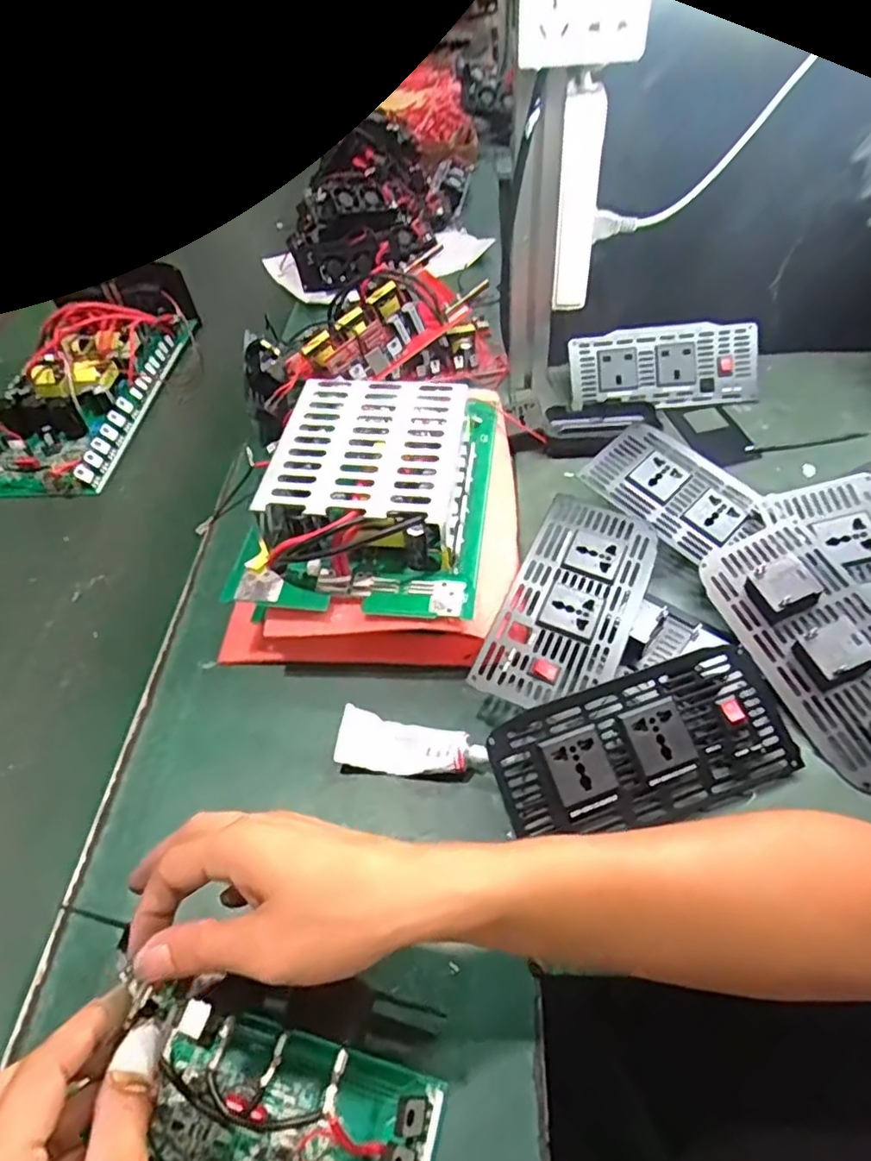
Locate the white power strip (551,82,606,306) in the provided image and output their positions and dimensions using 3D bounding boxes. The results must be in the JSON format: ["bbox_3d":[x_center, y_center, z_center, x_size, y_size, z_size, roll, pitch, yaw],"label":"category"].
[{"bbox_3d":[0.123,-0.327,0.561,0.034,0.169,0.026,6,51,10],"label":"white power strip"}]

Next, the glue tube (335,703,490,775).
[{"bbox_3d":[-0.016,0.115,0.439,0.099,0.026,0.035,6,51,10],"label":"glue tube"}]

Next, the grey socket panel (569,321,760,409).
[{"bbox_3d":[0.232,-0.217,0.655,0.181,0.020,0.084,-5,94,6],"label":"grey socket panel"}]

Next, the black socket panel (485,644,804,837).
[{"bbox_3d":[0.133,0.111,0.417,0.187,0.029,0.092,-18,77,-9],"label":"black socket panel"}]

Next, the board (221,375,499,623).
[{"bbox_3d":[-0.048,-0.085,0.507,0.177,0.057,0.237,4,50,8],"label":"board"}]

